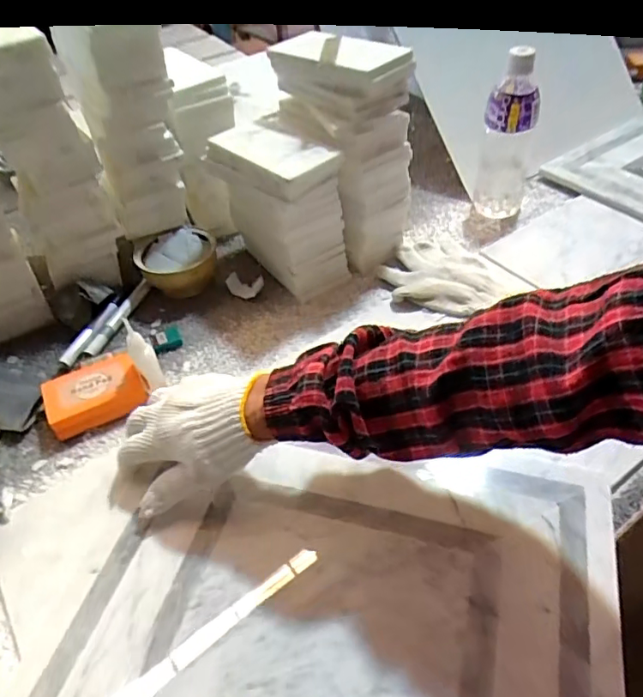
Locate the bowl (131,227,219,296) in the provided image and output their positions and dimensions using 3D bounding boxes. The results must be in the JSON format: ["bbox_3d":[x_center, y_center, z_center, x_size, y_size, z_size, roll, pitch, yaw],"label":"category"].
[{"bbox_3d":[-0.184,-0.112,0.708,0.102,0.044,0.106,-23,48,-15],"label":"bowl"}]

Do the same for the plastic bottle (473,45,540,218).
[{"bbox_3d":[0.235,-0.263,0.695,0.068,0.196,0.057,8,46,11],"label":"plastic bottle"}]

